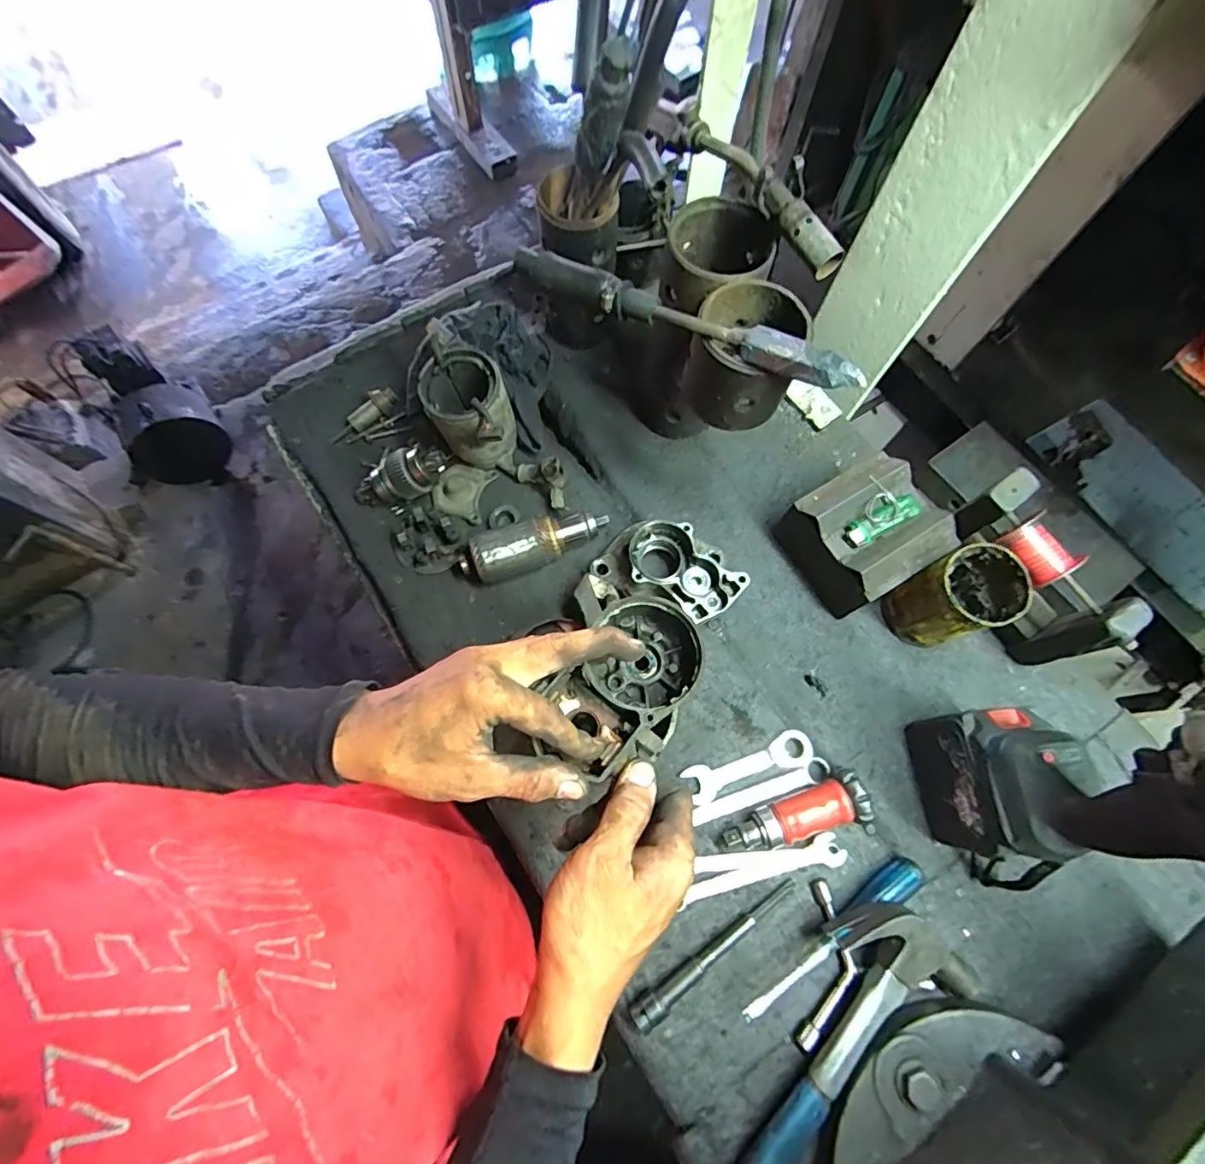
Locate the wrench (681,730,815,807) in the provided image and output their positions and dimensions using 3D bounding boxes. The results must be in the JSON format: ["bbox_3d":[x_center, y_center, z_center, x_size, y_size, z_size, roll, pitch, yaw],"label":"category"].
[{"bbox_3d":[0.142,0.178,0.527,0.124,0.009,0.034,-18,73,-7],"label":"wrench"}]

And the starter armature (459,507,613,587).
[{"bbox_3d":[-0.071,-0.041,0.584,0.162,0.043,0.050,-18,73,-7],"label":"starter armature"}]

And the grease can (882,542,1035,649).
[{"bbox_3d":[0.337,0.019,0.529,0.082,0.115,0.071,-20,73,-8],"label":"grease can"}]

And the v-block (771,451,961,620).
[{"bbox_3d":[0.263,-0.046,0.559,0.118,0.092,0.119,-27,74,-10],"label":"v-block"}]

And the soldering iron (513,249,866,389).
[{"bbox_3d":[0.053,-0.197,0.410,0.277,0.040,0.024,27,73,8],"label":"soldering iron"}]

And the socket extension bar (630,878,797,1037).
[{"bbox_3d":[0.099,0.319,0.475,0.176,0.019,0.021,-35,75,-12],"label":"socket extension bar"}]

